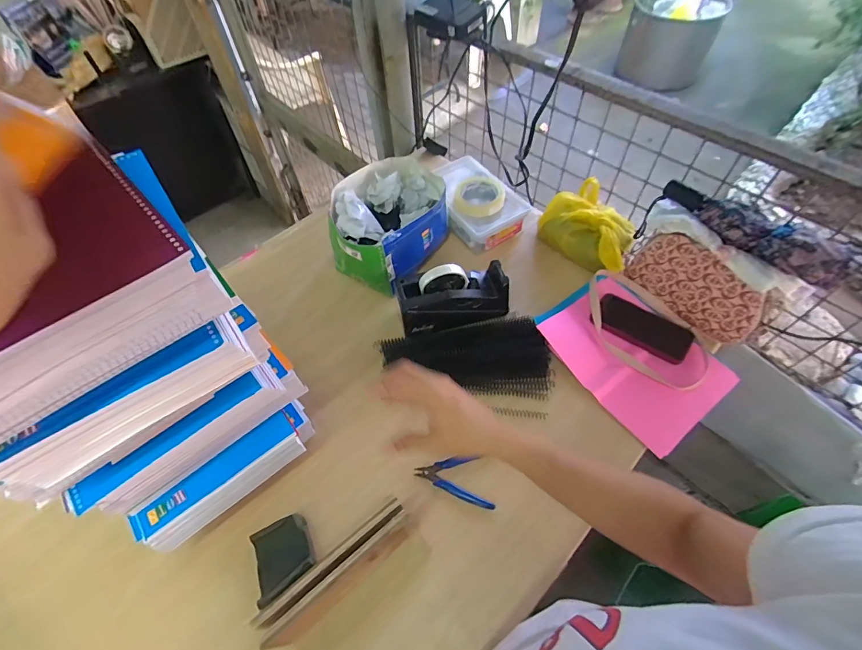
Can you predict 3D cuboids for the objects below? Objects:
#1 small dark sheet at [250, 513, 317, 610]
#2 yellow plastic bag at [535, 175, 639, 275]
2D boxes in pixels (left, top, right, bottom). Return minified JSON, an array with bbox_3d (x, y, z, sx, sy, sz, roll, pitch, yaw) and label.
[{"bbox_3d":[-0.195,0.307,0.543,0.073,0.038,0.085,-24,57,-14],"label":"small dark sheet"},{"bbox_3d":[0.324,-0.198,0.823,0.117,0.103,0.194,-39,62,-22],"label":"yellow plastic bag"}]

